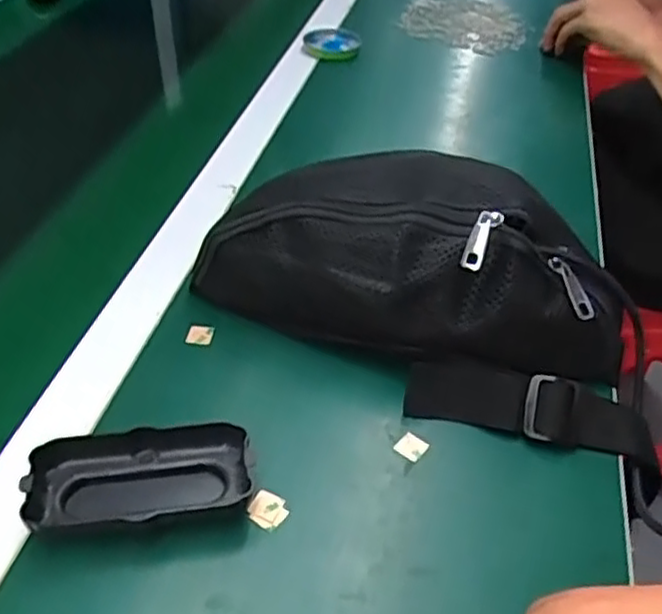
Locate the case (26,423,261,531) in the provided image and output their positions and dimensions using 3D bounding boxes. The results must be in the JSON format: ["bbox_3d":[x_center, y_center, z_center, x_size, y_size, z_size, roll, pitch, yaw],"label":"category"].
[{"bbox_3d":[-0.099,0.087,0.370,0.110,0.027,0.045,-8,43,-12],"label":"case"}]

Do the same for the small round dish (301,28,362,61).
[{"bbox_3d":[0.002,-0.309,0.826,0.066,0.018,0.066,1,42,-1],"label":"small round dish"}]

